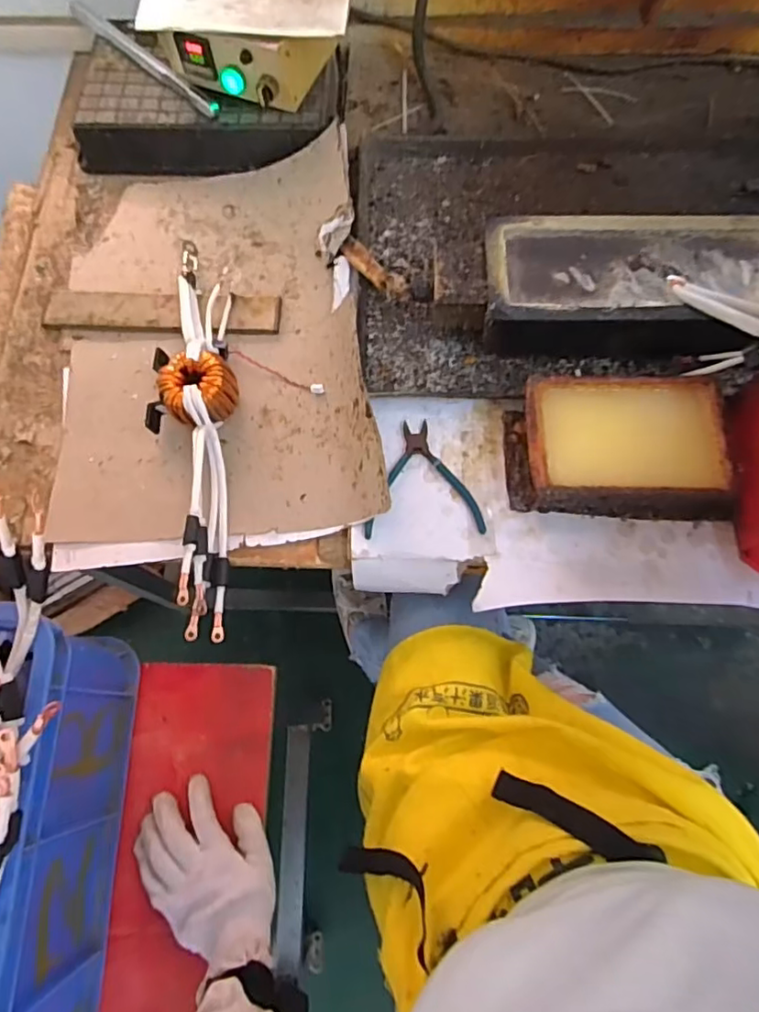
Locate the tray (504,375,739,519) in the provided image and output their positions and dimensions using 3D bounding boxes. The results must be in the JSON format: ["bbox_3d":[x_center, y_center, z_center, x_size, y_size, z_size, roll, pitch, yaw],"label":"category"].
[{"bbox_3d":[0.255,-0.063,0.616,0.227,0.066,0.139,2,71,2],"label":"tray"}]

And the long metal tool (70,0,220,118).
[{"bbox_3d":[-0.327,-0.620,0.794,0.306,0.017,0.022,42,77,14],"label":"long metal tool"}]

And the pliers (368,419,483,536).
[{"bbox_3d":[0.047,-0.033,0.640,0.127,0.008,0.135,-2,71,0],"label":"pliers"}]

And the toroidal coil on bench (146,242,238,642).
[{"bbox_3d":[-0.218,-0.105,0.668,0.100,0.062,0.502,-3,71,0],"label":"toroidal coil on bench"}]

